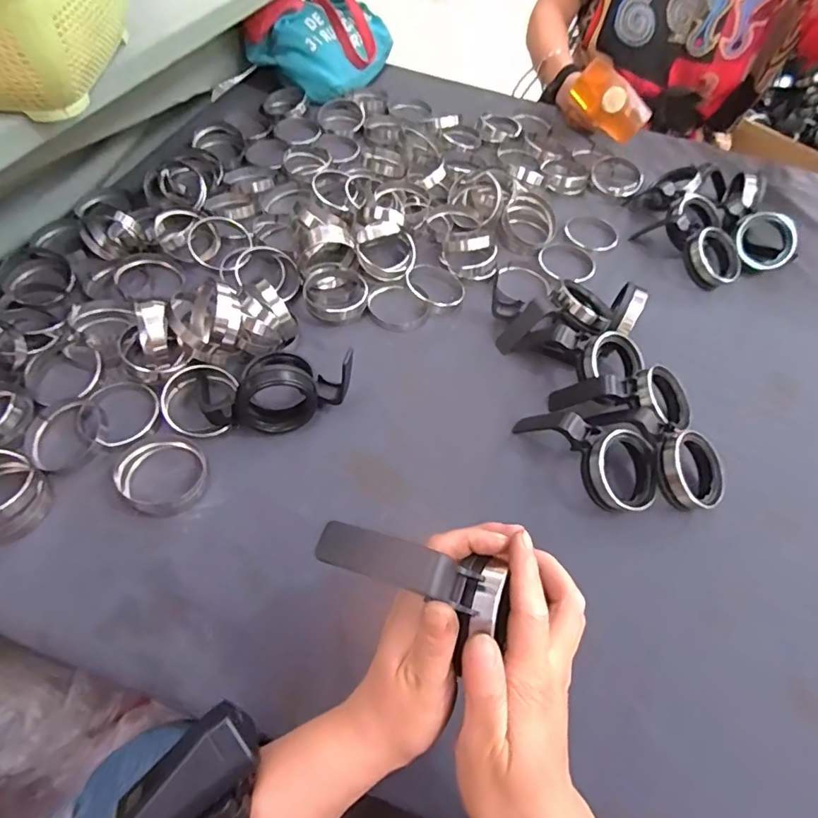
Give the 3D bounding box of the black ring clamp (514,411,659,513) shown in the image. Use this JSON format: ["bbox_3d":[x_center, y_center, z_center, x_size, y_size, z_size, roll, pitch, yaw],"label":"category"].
[{"bbox_3d":[0.171,0.039,0.488,0.073,0.049,0.132,-31,64,-21],"label":"black ring clamp"}]

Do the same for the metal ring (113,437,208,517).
[{"bbox_3d":[-0.217,0.057,0.463,0.075,0.023,0.072,2,57,-3],"label":"metal ring"}]

